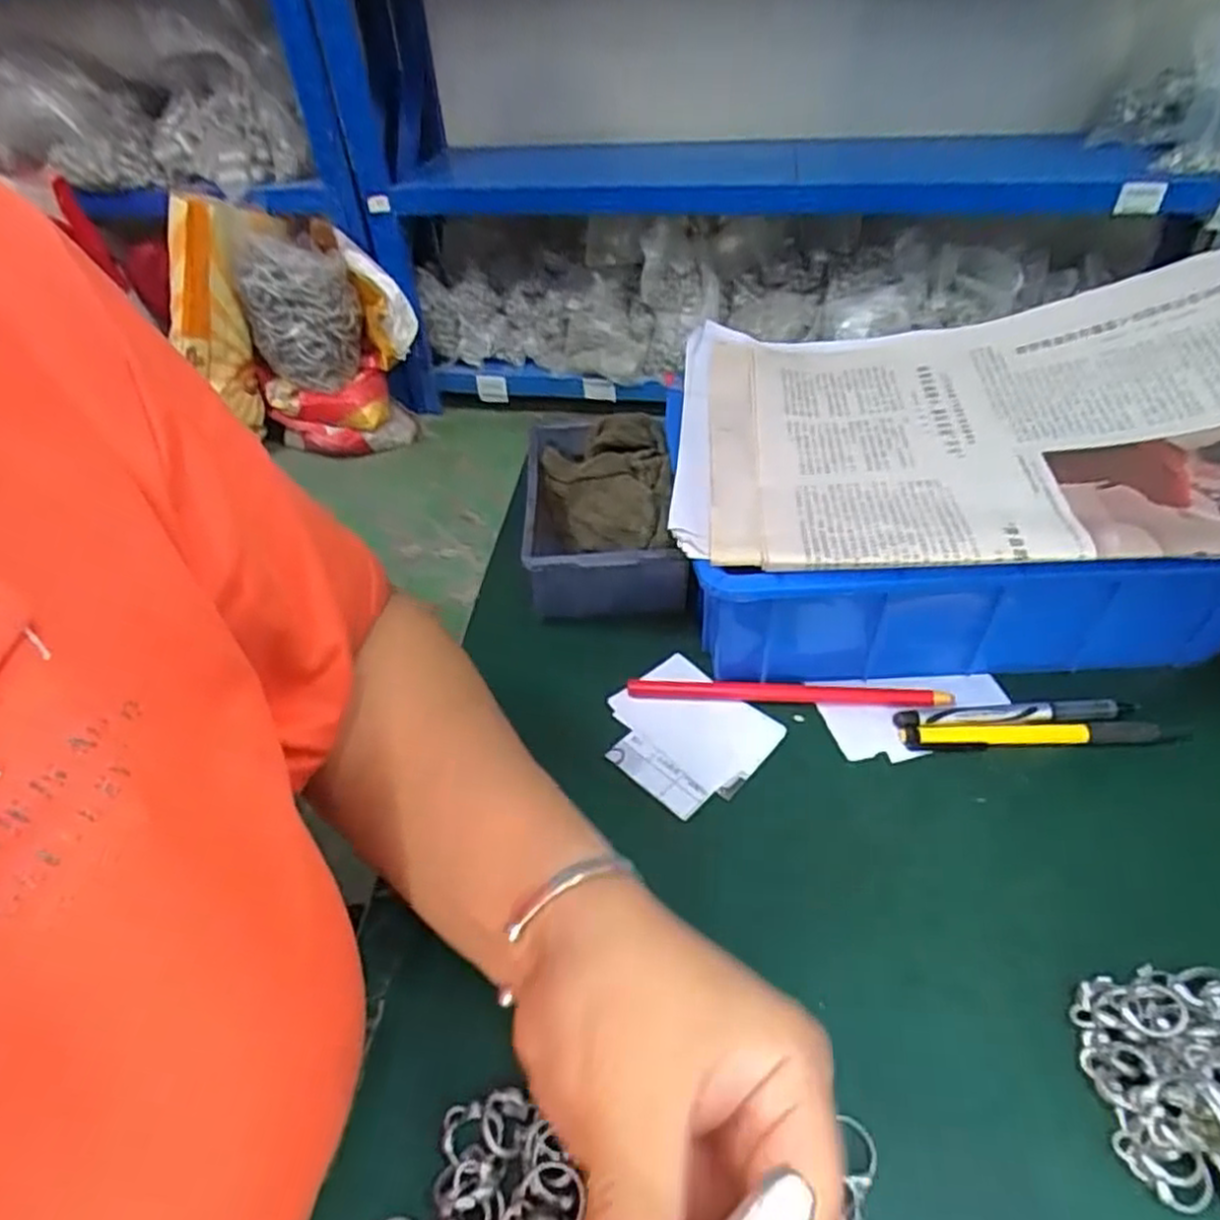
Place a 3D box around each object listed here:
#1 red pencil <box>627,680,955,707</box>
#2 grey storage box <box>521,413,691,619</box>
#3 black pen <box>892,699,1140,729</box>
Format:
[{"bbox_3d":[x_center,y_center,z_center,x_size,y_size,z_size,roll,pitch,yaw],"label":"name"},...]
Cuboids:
[{"bbox_3d":[0.093,0.045,0.398,0.166,0.009,0.009,2,45,6],"label":"red pencil"},{"bbox_3d":[-0.007,-0.065,0.476,0.092,0.059,0.160,-4,45,0],"label":"grey storage box"},{"bbox_3d":[0.206,0.053,0.380,0.117,0.009,0.011,-2,45,1],"label":"black pen"}]

